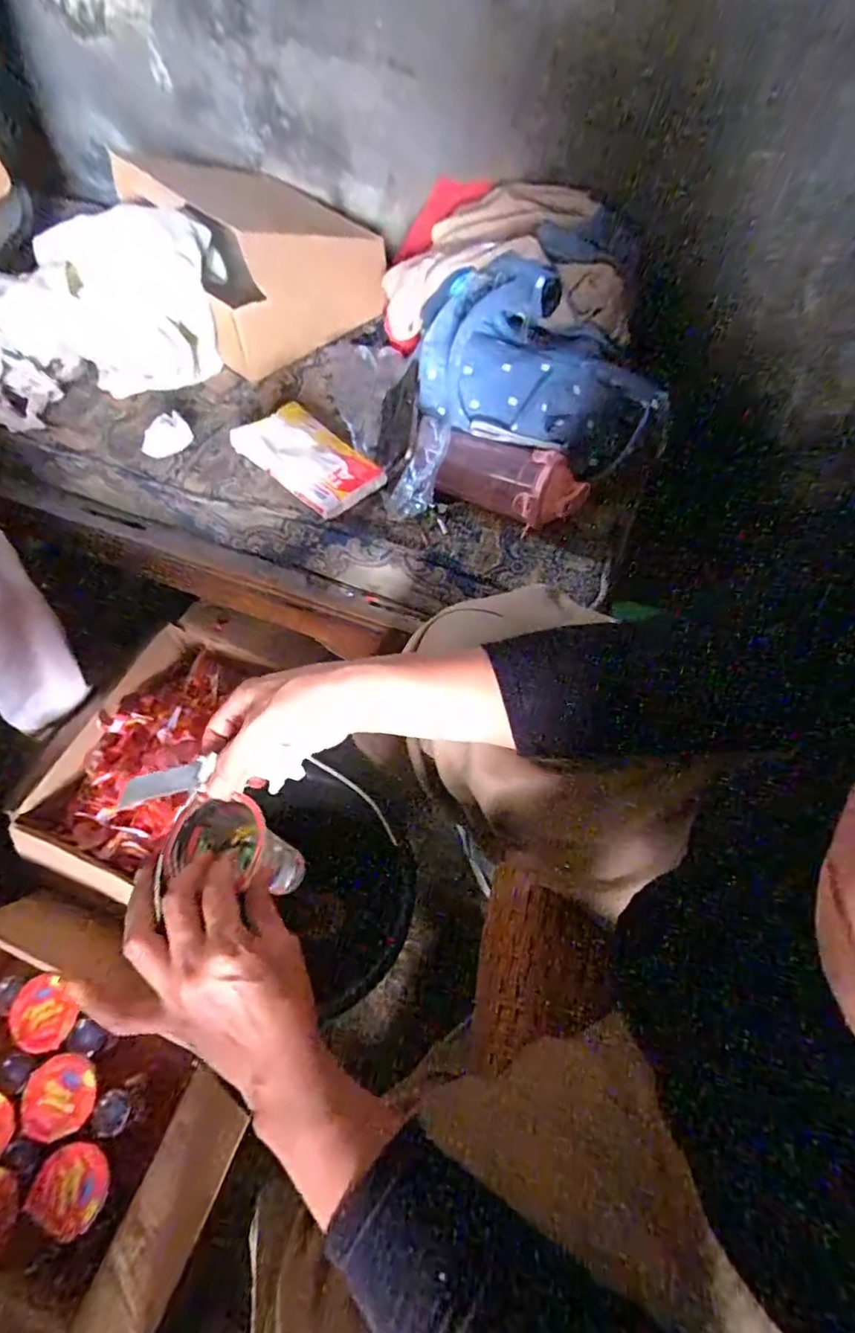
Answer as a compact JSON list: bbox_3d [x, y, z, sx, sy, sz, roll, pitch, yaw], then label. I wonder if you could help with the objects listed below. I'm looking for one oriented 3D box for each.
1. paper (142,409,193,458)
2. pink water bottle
[{"bbox_3d":[-0.327,-0.293,0.716,0.030,0.041,0.063,32,67,14],"label":"paper"},{"bbox_3d":[0.099,-0.217,0.673,0.174,0.062,0.072,26,66,12],"label":"pink water bottle"}]

